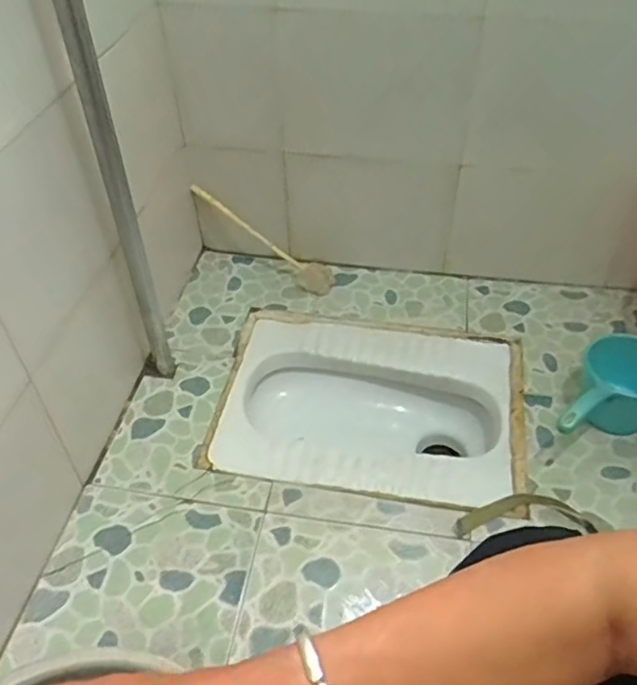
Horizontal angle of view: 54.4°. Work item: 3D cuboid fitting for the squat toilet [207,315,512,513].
[{"bbox_3d":[0.085,0.144,1.131,0.495,0.153,0.374,7,46,9],"label":"squat toilet"}]

